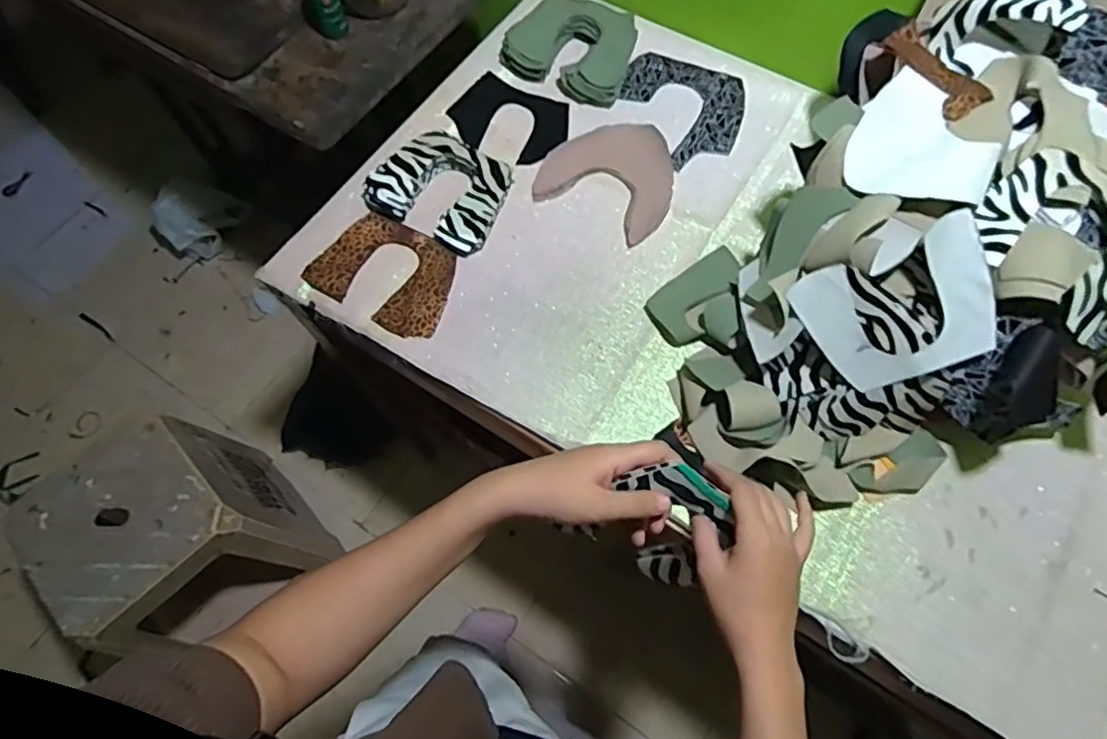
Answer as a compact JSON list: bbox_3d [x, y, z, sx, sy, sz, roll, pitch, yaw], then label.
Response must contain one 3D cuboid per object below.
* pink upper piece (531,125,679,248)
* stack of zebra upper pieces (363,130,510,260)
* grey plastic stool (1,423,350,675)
[{"bbox_3d":[0.079,-0.250,0.787,0.162,0.014,0.161,29,71,14],"label":"pink upper piece"},{"bbox_3d":[-0.134,-0.224,0.771,0.157,0.034,0.131,26,71,13],"label":"stack of zebra upper pieces"},{"bbox_3d":[-0.667,0.301,1.168,0.298,0.414,0.277,-42,72,-15],"label":"grey plastic stool"}]

